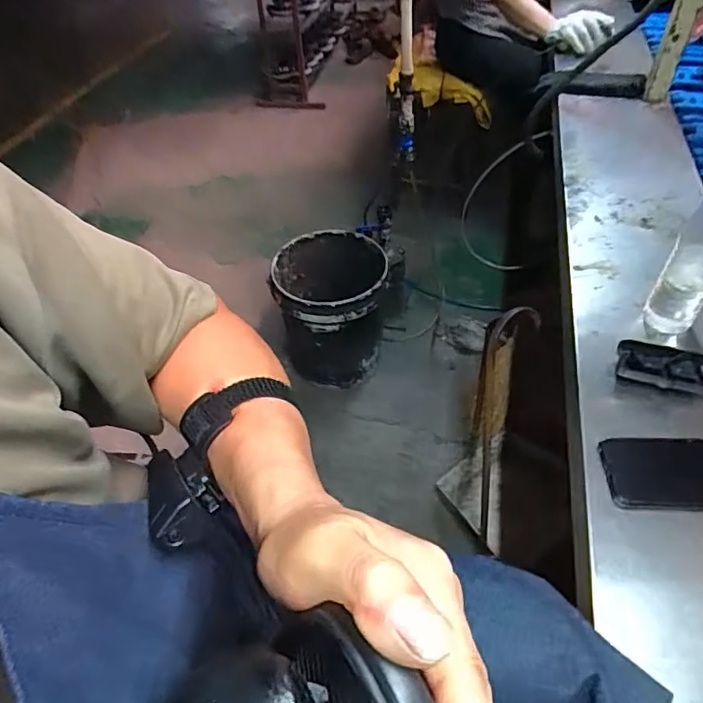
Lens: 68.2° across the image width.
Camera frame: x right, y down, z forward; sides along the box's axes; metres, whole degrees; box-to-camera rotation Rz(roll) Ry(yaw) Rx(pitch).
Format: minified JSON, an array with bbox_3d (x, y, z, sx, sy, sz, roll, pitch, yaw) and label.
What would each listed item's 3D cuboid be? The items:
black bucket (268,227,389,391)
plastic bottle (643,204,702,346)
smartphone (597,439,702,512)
[{"bbox_3d":[-0.063,-0.126,1.473,0.285,0.336,0.299,-2,48,3],"label":"black bucket"},{"bbox_3d":[0.410,-0.110,0.612,0.061,0.221,0.074,26,56,26],"label":"plastic bottle"},{"bbox_3d":[0.352,0.127,0.544,0.168,0.009,0.082,-3,48,2],"label":"smartphone"}]

